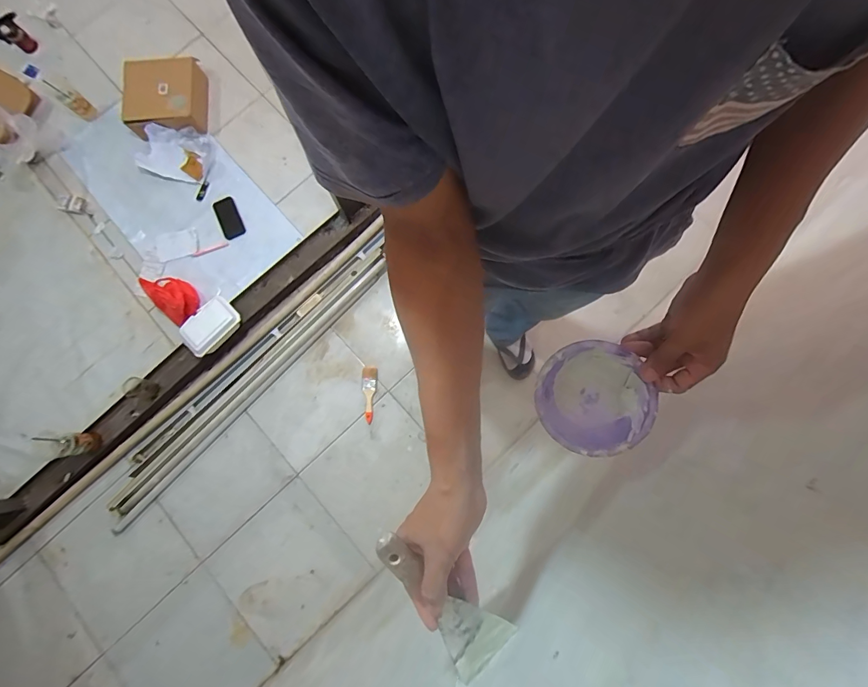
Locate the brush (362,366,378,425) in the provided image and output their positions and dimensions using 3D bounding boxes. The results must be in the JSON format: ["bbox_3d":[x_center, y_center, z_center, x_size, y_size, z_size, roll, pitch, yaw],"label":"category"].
[{"bbox_3d":[-0.221,0.172,1.359,0.049,0.010,0.187,3,80,1],"label":"brush"}]

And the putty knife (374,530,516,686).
[{"bbox_3d":[0.002,0.254,0.395,0.066,0.014,0.172,-42,103,-7],"label":"putty knife"}]

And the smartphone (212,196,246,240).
[{"bbox_3d":[-0.772,-0.476,1.511,0.087,0.013,0.166,-24,79,-1],"label":"smartphone"}]

